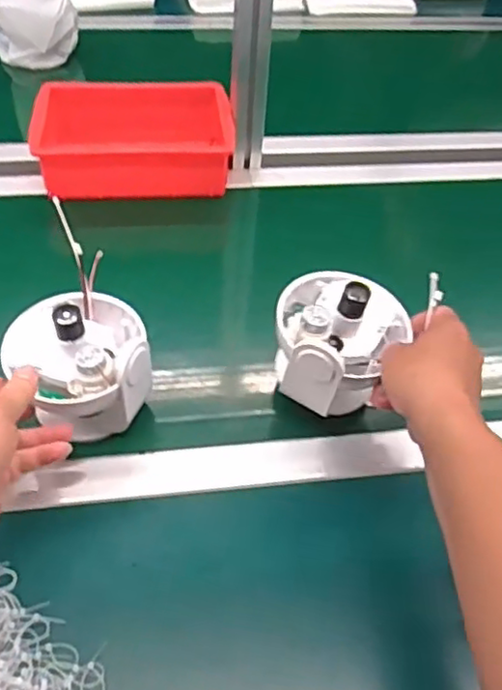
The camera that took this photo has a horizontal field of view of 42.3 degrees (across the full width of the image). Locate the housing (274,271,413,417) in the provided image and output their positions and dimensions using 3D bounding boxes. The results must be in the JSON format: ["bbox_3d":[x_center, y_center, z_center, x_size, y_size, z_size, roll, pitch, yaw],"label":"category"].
[{"bbox_3d":[0.076,-0.002,0.567,0.108,0.110,0.108,10,43,4],"label":"housing"}]

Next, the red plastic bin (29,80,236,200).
[{"bbox_3d":[-0.150,-0.267,0.844,0.246,0.072,0.156,-3,49,-7],"label":"red plastic bin"}]

